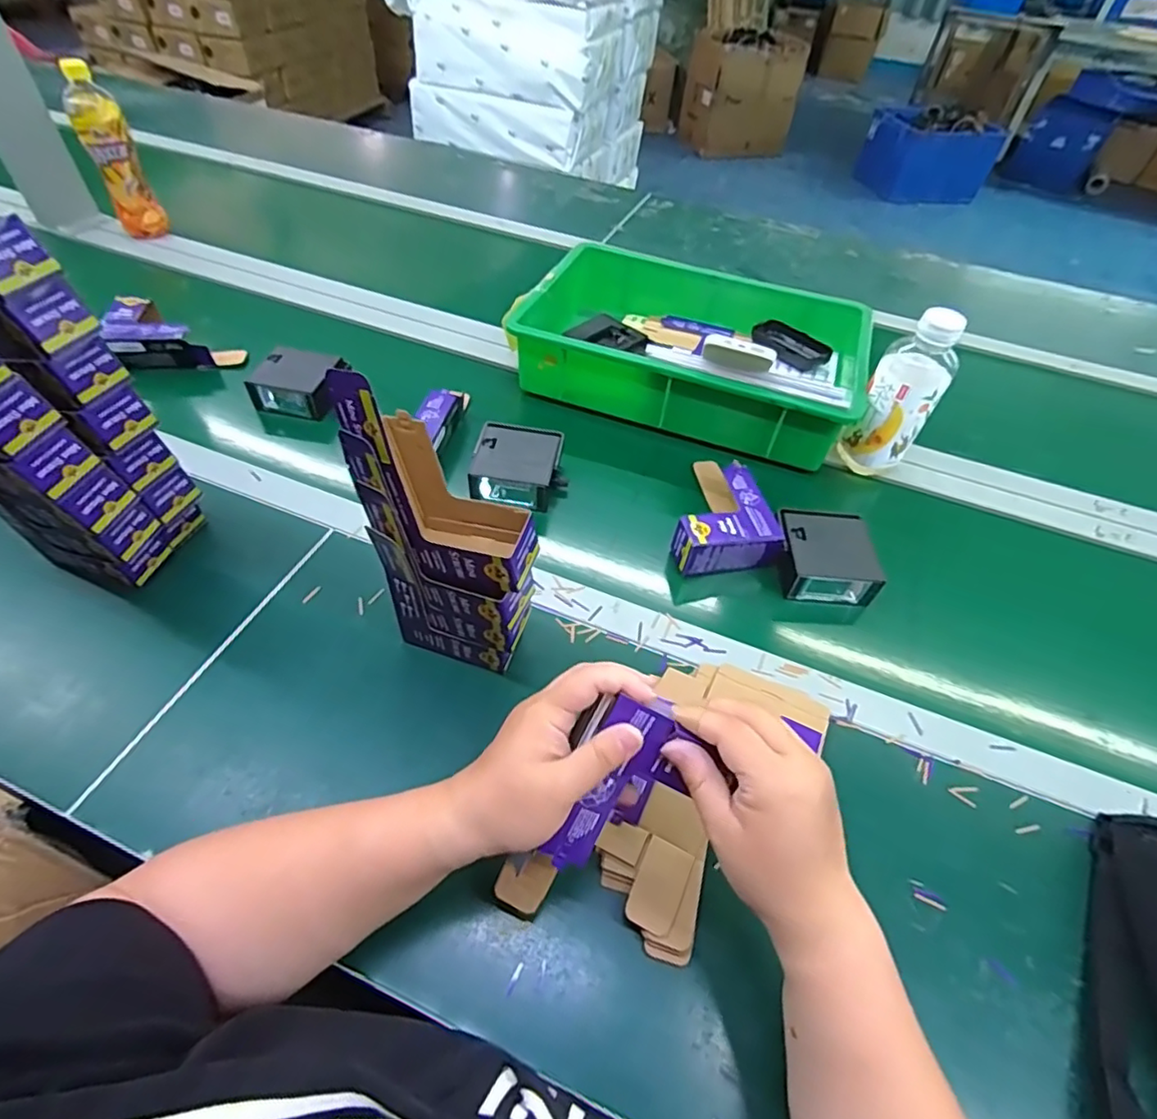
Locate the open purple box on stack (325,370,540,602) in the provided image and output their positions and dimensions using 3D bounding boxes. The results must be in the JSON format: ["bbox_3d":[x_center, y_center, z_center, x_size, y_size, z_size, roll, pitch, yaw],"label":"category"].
[{"bbox_3d":[-0.083,-0.048,0.388,0.110,0.151,0.061,19,52,11],"label":"open purple box on stack"}]

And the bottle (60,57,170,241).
[{"bbox_3d":[-0.702,-0.611,0.896,0.064,0.215,0.055,-31,59,-26],"label":"bottle"}]

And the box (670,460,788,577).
[{"bbox_3d":[0.138,-0.059,0.629,0.103,0.045,0.155,-7,52,-10],"label":"box"}]

